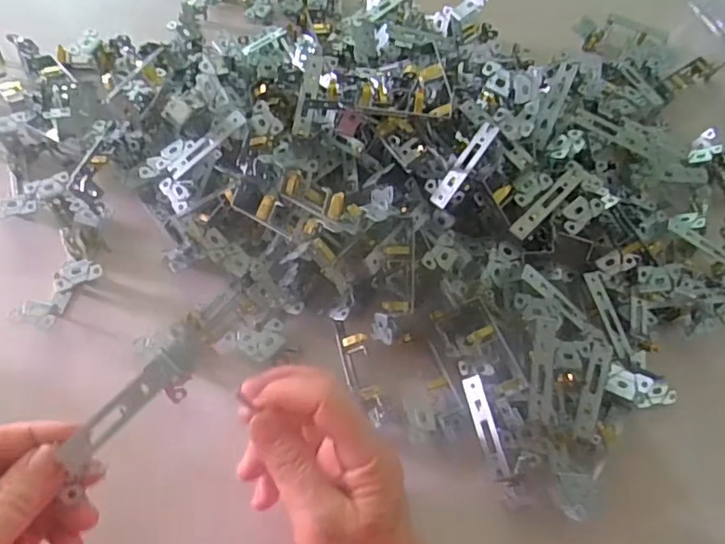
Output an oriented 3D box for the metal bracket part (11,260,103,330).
[{"bbox_3d":[-0.217,0.018,0.404,0.028,0.027,0.059,31,62,11],"label":"metal bracket part"}]

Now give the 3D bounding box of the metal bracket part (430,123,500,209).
[{"bbox_3d":[0.073,-0.075,0.395,0.013,0.005,0.067,40,103,17],"label":"metal bracket part"}]

